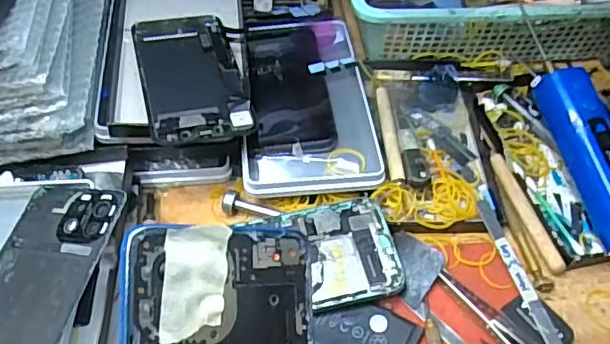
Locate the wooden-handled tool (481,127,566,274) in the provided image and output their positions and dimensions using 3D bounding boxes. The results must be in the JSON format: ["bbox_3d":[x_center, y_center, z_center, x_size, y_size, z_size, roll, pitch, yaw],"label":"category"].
[{"bbox_3d":[0.157,0.018,0.427,0.011,0.010,0.125,-10,55,-10],"label":"wooden-handled tool"}]

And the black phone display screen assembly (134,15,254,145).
[{"bbox_3d":[-0.085,-0.074,0.429,0.069,0.007,0.142,-9,49,-15],"label":"black phone display screen assembly"}]

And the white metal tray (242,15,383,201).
[{"bbox_3d":[-0.001,-0.061,0.465,0.099,0.014,0.179,-4,55,-5],"label":"white metal tray"}]

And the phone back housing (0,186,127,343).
[{"bbox_3d":[-0.155,0.074,0.317,0.069,0.004,0.153,4,56,19],"label":"phone back housing"}]

